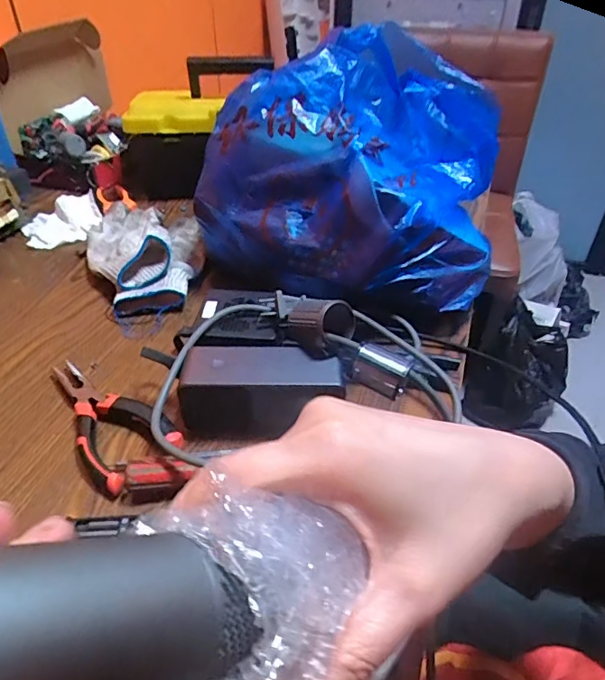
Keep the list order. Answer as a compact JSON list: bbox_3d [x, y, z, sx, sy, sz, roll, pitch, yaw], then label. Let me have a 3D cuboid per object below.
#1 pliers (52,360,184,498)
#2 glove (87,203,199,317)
[{"bbox_3d":[-0.172,0.062,0.426,0.152,0.018,0.070,28,46,31],"label":"pliers"},{"bbox_3d":[-0.192,-0.109,0.622,0.132,0.058,0.215,-10,40,-12],"label":"glove"}]

